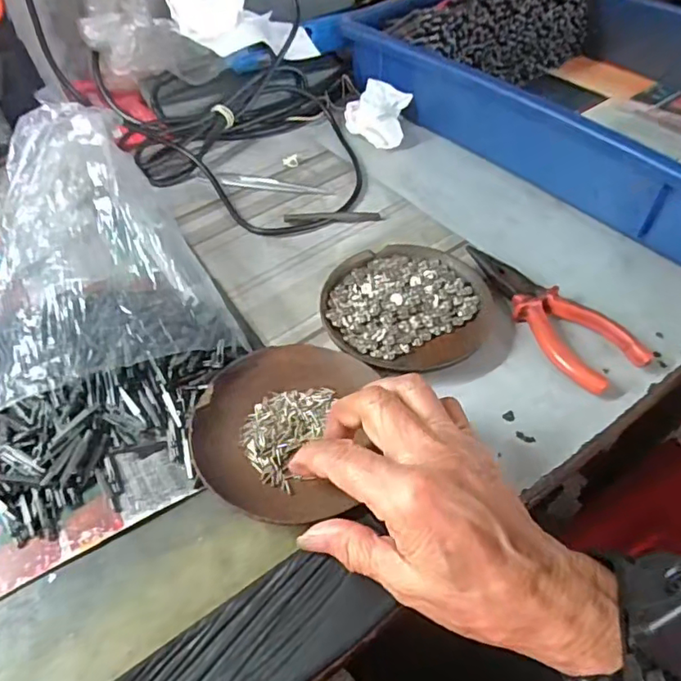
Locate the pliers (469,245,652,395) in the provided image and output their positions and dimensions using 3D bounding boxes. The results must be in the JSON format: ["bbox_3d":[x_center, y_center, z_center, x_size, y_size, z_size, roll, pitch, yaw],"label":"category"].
[{"bbox_3d":[0.138,-0.021,0.382,0.049,0.018,0.140,-26,53,-19],"label":"pliers"}]

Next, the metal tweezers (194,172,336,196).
[{"bbox_3d":[-0.069,-0.143,0.497,0.125,0.006,0.019,7,50,8],"label":"metal tweezers"}]

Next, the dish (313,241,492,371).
[{"bbox_3d":[0.045,-0.026,0.385,0.112,0.020,0.107,-1,49,1],"label":"dish"}]

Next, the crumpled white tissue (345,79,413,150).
[{"bbox_3d":[0.037,-0.217,0.533,0.064,0.042,0.063,-1,49,1],"label":"crumpled white tissue"}]

